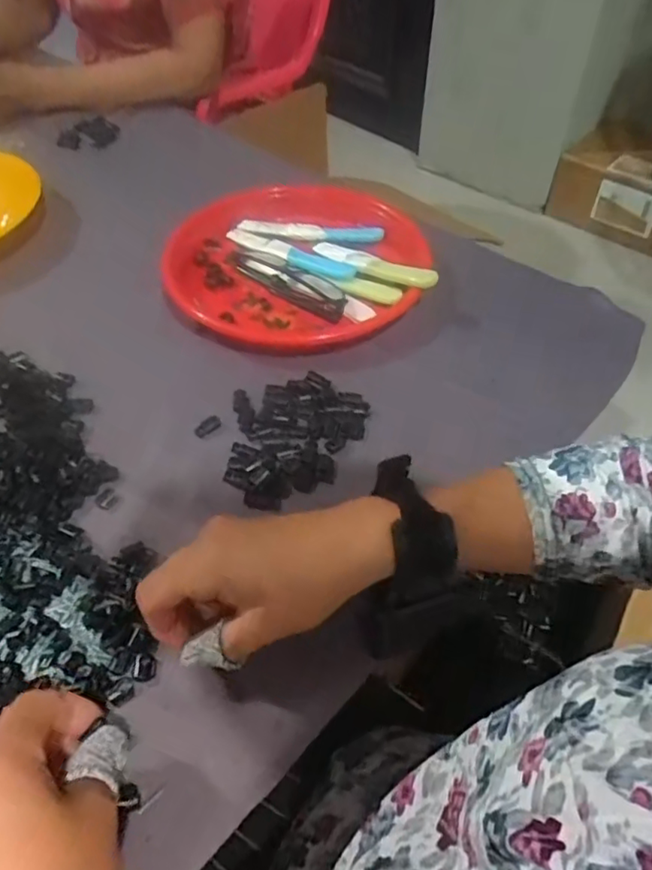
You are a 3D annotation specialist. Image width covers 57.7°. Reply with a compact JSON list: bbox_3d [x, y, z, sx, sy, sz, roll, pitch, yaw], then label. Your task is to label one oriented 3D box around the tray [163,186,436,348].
[{"bbox_3d":[-0.032,-0.178,0.598,0.248,0.030,0.249,13,50,9],"label":"tray"}]

